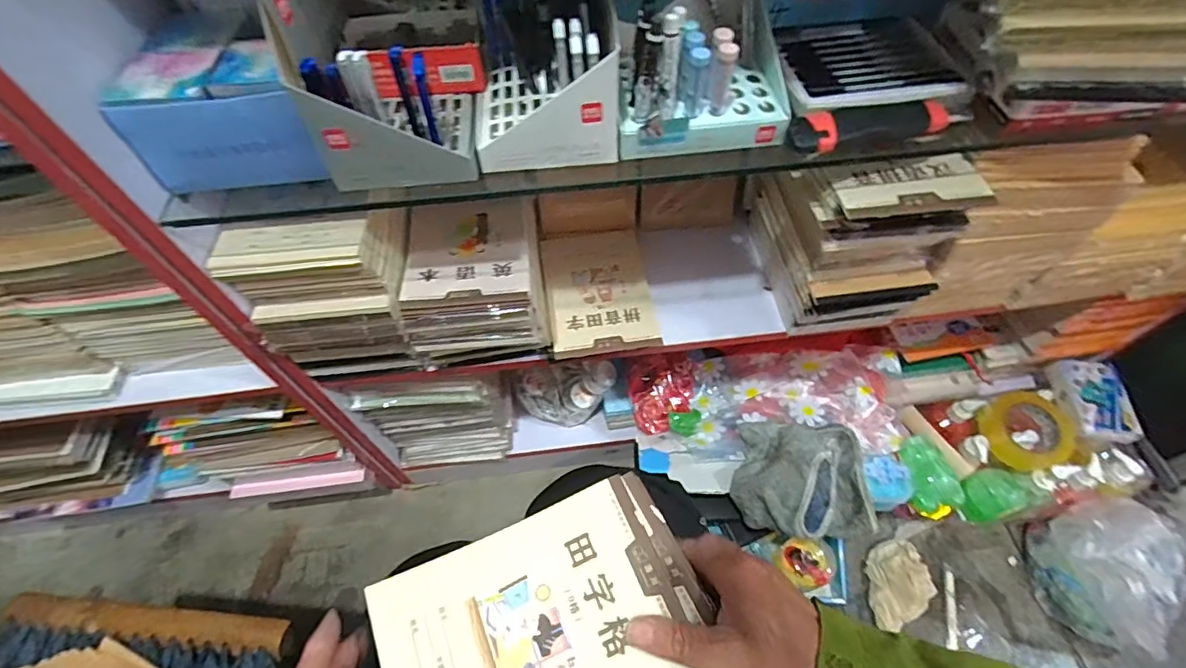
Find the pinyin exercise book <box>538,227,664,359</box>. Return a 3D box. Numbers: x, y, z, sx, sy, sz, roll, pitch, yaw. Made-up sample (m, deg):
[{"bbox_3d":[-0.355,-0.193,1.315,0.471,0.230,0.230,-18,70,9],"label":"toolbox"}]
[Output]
[{"bbox_3d":[0.005,-0.066,0.690,0.132,0.018,0.202,-9,57,-4],"label":"pinyin exercise book"}]

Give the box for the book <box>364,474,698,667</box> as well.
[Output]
[{"bbox_3d":[-0.034,0.197,0.343,0.185,0.015,0.144,-21,65,-16],"label":"book"}]

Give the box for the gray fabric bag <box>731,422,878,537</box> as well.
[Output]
[{"bbox_3d":[0.290,0.193,0.752,0.172,0.113,0.209,13,58,10],"label":"gray fabric bag"}]

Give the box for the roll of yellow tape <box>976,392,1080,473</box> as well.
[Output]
[{"bbox_3d":[0.683,0.153,0.830,0.127,0.031,0.116,-1,71,4],"label":"roll of yellow tape"}]

